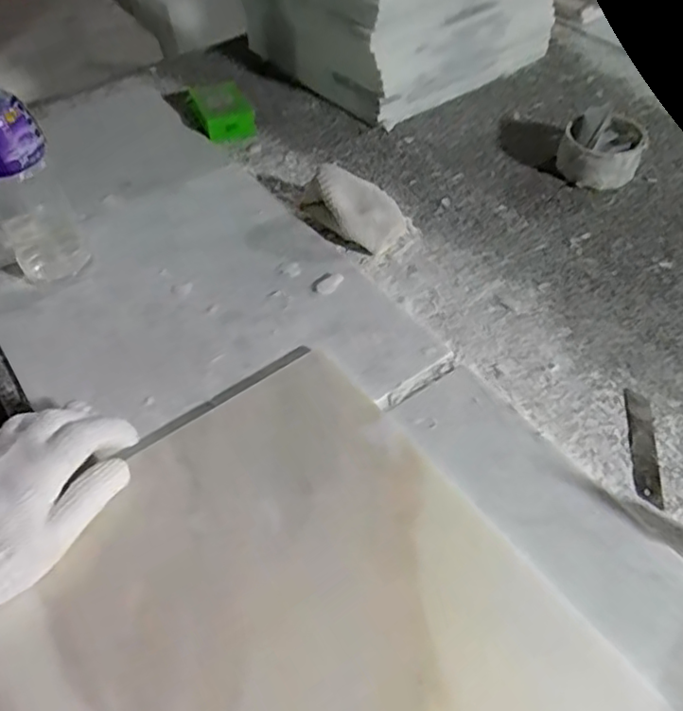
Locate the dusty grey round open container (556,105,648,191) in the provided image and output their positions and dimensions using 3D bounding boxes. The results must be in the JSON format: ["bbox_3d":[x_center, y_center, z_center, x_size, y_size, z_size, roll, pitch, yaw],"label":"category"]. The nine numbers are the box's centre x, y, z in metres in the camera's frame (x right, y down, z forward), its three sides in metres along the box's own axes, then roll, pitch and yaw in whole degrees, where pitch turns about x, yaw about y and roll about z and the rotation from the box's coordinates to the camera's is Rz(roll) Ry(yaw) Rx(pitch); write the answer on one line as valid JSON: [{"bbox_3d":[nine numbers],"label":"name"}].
[{"bbox_3d":[0.283,-0.226,0.678,0.086,0.051,0.097,20,53,17],"label":"dusty grey round open container"}]

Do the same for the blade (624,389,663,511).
[{"bbox_3d":[0.226,0.066,0.466,0.018,0.004,0.098,8,51,7],"label":"blade"}]

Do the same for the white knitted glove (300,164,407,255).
[{"bbox_3d":[0.011,-0.147,0.610,0.102,0.055,0.055,34,58,25],"label":"white knitted glove"}]

